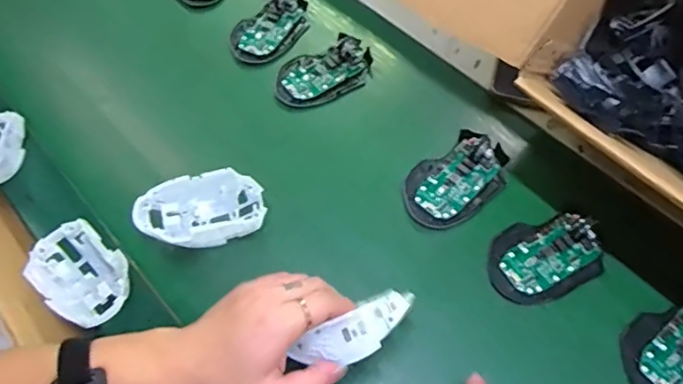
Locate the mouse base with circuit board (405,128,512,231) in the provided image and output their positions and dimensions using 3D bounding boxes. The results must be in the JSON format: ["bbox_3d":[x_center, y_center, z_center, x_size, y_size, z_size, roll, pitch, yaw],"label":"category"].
[{"bbox_3d":[0.113,-0.015,0.526,0.115,0.023,0.072,-33,64,-17],"label":"mouse base with circuit board"}]

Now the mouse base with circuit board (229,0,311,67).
[{"bbox_3d":[-0.084,-0.198,0.639,0.072,0.023,0.110,34,66,19],"label":"mouse base with circuit board"}]

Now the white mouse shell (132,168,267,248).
[{"bbox_3d":[-0.130,0.014,0.505,0.111,0.031,0.064,-14,60,-7],"label":"white mouse shell"}]

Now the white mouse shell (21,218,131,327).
[{"bbox_3d":[-0.227,0.075,0.478,0.110,0.037,0.067,36,66,20],"label":"white mouse shell"}]

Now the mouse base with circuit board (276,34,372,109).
[{"bbox_3d":[-0.020,-0.136,0.604,0.112,0.018,0.069,-21,61,-11],"label":"mouse base with circuit board"}]

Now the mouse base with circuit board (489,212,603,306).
[{"bbox_3d":[0.182,0.057,0.485,0.101,0.015,0.072,-24,62,-12],"label":"mouse base with circuit board"}]

